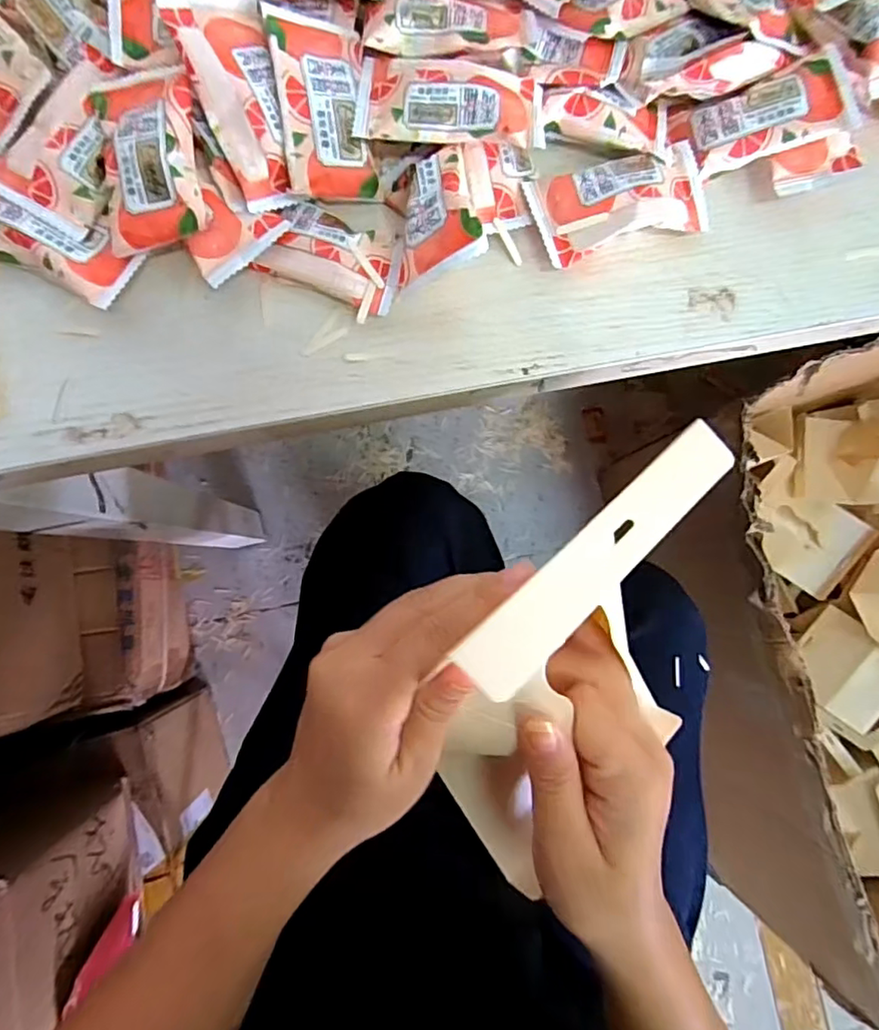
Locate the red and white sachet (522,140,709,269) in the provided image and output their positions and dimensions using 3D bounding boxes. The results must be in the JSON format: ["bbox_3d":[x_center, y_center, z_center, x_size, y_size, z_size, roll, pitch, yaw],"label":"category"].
[{"bbox_3d":[0.078,-0.133,0.251,0.075,0.016,0.037,-17,86,-6],"label":"red and white sachet"}]

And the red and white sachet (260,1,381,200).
[{"bbox_3d":[-0.046,-0.163,0.233,0.035,0.010,0.068,-10,94,-21],"label":"red and white sachet"}]

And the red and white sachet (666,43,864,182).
[{"bbox_3d":[0.136,-0.169,0.249,0.069,0.008,0.035,-9,84,16],"label":"red and white sachet"}]

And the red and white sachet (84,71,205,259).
[{"bbox_3d":[-0.111,-0.137,0.221,0.038,0.014,0.067,-8,85,-5],"label":"red and white sachet"}]

